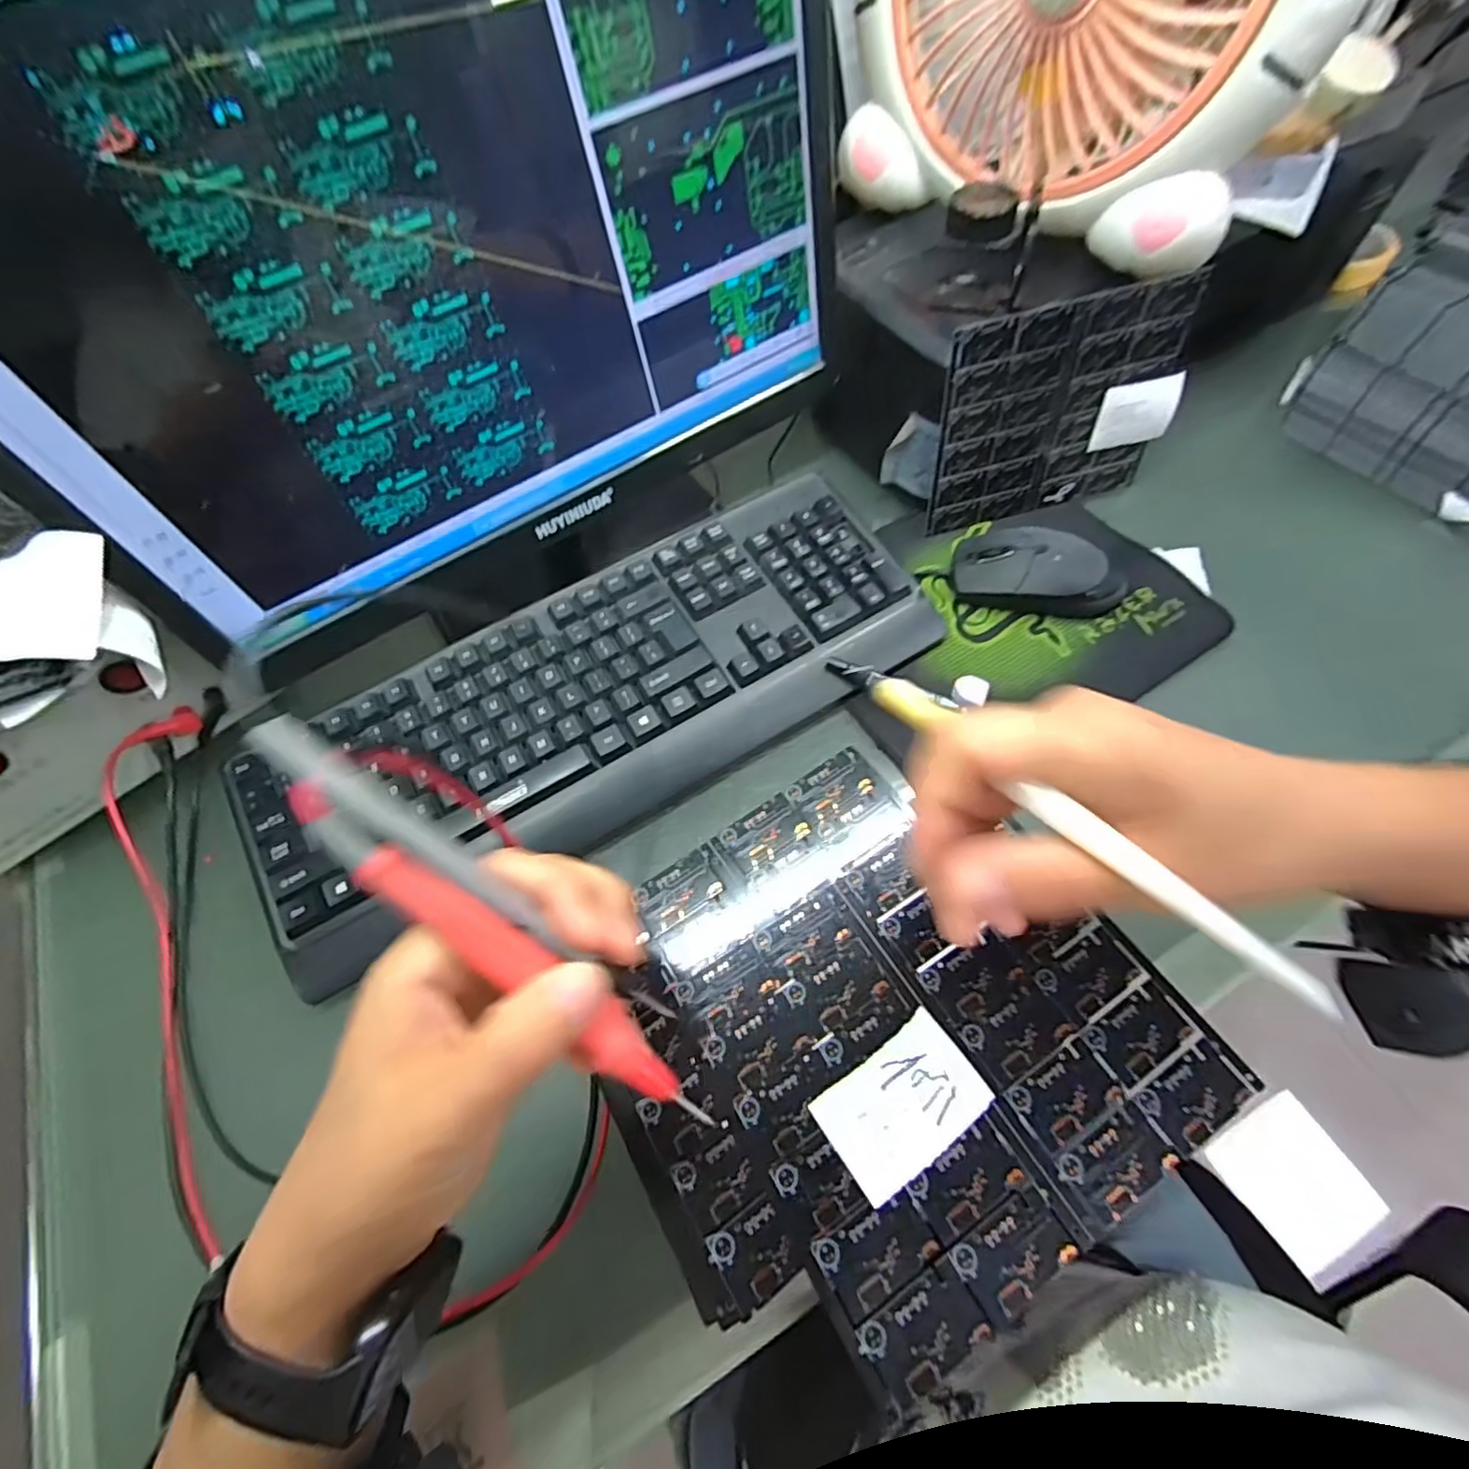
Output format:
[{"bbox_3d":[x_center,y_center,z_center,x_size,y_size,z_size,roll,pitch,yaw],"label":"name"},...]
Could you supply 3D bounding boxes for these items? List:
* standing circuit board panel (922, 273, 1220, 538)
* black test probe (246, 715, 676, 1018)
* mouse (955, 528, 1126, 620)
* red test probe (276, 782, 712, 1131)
[{"bbox_3d":[0.219,-0.215,0.436,0.168,0.141,0.005,-15,52,-3],"label":"standing circuit board panel"},{"bbox_3d":[-0.077,0.044,0.191,0.139,0.010,0.013,42,68,-13],"label":"black test probe"},{"bbox_3d":[0.210,-0.112,0.442,0.112,0.035,0.060,18,65,13],"label":"mouse"},{"bbox_3d":[-0.066,0.066,0.189,0.147,0.009,0.018,40,69,-5],"label":"red test probe"}]

